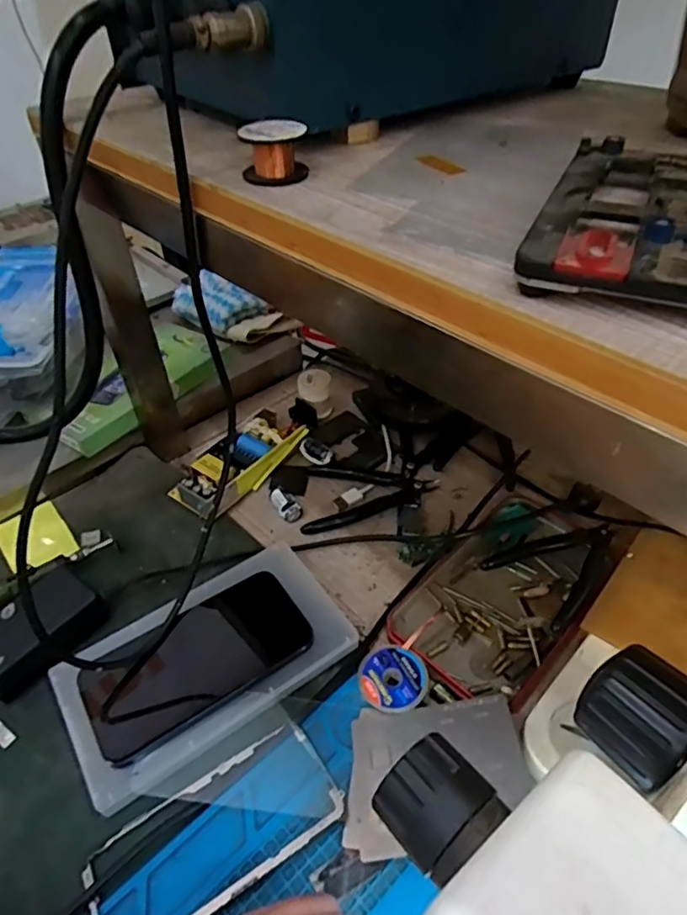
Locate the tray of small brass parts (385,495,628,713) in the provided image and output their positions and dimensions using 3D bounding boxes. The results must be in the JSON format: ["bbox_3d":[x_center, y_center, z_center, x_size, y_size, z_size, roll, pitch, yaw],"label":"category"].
[{"bbox_3d":[0.128,0.097,0.438,0.107,0.020,0.184,31,53,31],"label":"tray of small brass parts"}]

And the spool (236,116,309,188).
[{"bbox_3d":[-0.032,-0.140,0.258,0.029,0.023,0.033,-8,43,-5],"label":"spool"}]

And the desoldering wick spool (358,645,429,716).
[{"bbox_3d":[0.033,0.152,0.390,0.045,0.014,0.044,-2,43,1],"label":"desoldering wick spool"}]

